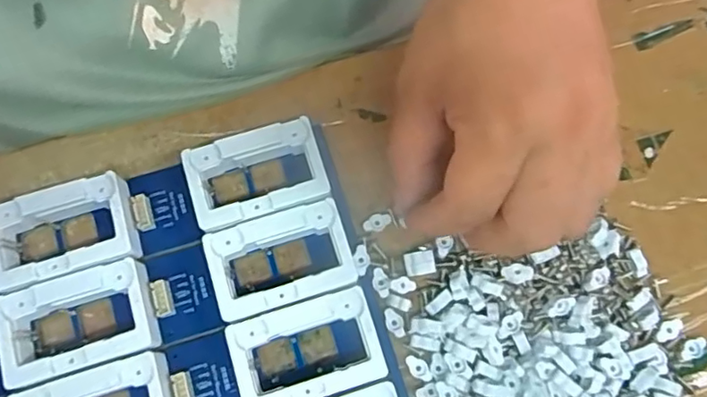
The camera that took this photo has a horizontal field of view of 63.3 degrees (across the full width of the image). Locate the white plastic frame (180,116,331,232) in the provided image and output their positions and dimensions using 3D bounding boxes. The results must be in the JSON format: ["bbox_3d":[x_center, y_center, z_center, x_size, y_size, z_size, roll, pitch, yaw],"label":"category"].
[{"bbox_3d":[-0.045,-0.010,0.268,0.060,0.019,0.040,-18,76,-6],"label":"white plastic frame"}]

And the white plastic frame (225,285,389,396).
[{"bbox_3d":[-0.020,0.066,0.246,0.061,0.016,0.040,-17,76,-5],"label":"white plastic frame"}]

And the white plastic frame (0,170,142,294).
[{"bbox_3d":[-0.129,0.016,0.258,0.064,0.018,0.041,-16,75,-5],"label":"white plastic frame"}]

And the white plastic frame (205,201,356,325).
[{"bbox_3d":[-0.032,0.028,0.257,0.060,0.017,0.040,-17,76,-6],"label":"white plastic frame"}]

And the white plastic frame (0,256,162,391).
[{"bbox_3d":[-0.117,0.053,0.247,0.063,0.017,0.041,-17,76,-5],"label":"white plastic frame"}]

